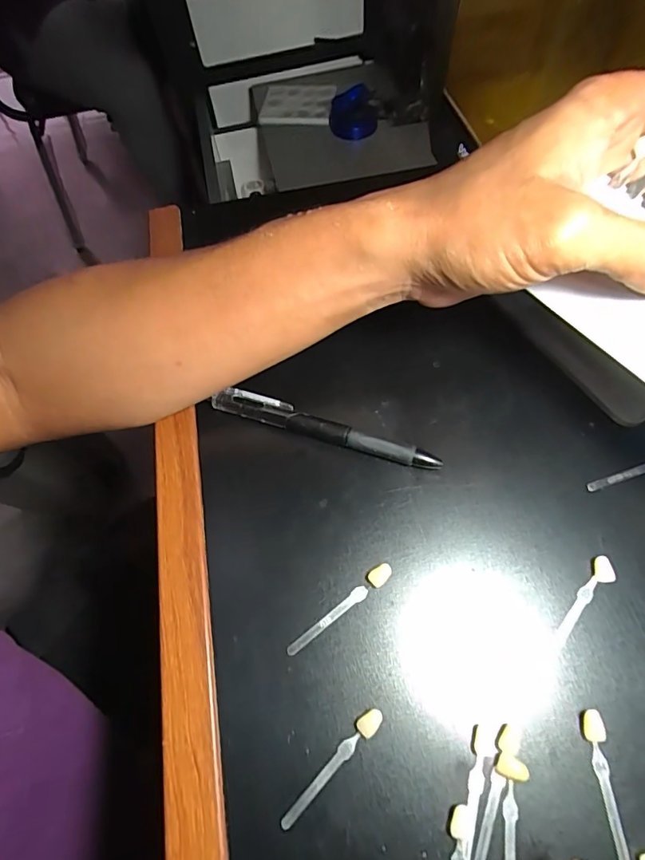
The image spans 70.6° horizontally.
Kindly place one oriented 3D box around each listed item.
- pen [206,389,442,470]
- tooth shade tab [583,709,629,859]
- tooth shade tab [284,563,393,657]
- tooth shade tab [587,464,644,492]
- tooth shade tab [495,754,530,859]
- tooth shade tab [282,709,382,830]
[{"bbox_3d":[0.000,-0.001,0.259,0.131,0.012,0.013,17,66,11],"label":"pen"},{"bbox_3d":[0.114,0.143,0.183,0.008,0.004,0.052,-3,63,2],"label":"tooth shade tab"},{"bbox_3d":[0.009,0.086,0.218,0.061,0.007,0.008,-37,67,-14],"label":"tooth shade tab"},{"bbox_3d":[0.169,0.020,0.239,0.060,0.007,0.008,-19,64,-6],"label":"tooth shade tab"},{"bbox_3d":[0.074,0.160,0.178,0.012,0.006,0.054,6,64,6],"label":"tooth shade tab"},{"bbox_3d":[0.005,0.142,0.191,0.007,0.006,0.056,40,72,20],"label":"tooth shade tab"}]

